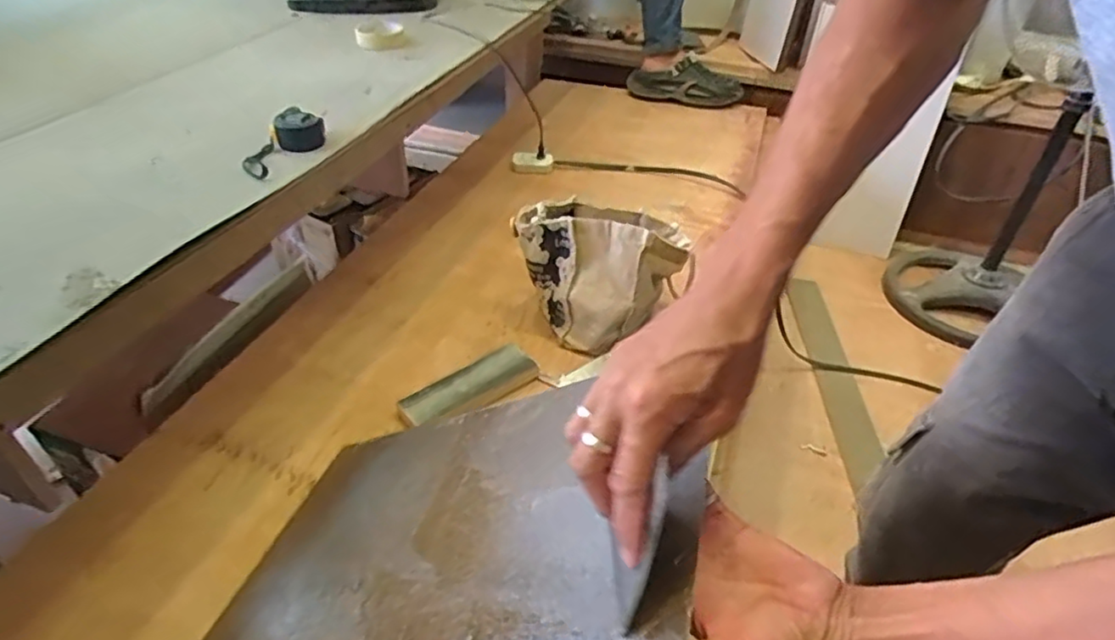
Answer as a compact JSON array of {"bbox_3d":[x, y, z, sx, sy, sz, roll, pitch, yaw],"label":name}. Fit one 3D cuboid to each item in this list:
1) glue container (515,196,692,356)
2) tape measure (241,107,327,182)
[{"bbox_3d":[0.066,-0.083,0.914,0.212,0.160,0.180,-20,43,-25],"label":"glue container"},{"bbox_3d":[-0.324,-0.212,0.752,0.056,0.037,0.133,12,39,12],"label":"tape measure"}]

